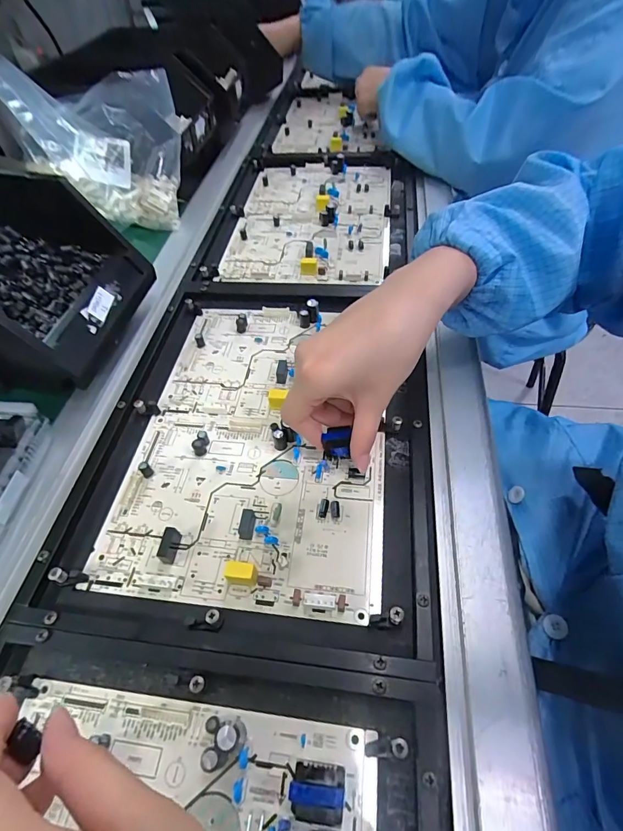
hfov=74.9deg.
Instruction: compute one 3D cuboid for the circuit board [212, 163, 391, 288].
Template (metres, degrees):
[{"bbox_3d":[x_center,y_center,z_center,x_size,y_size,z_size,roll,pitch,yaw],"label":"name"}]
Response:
[{"bbox_3d":[0.003,-0.267,0.537,0.192,0.013,0.278,5,54,7],"label":"circuit board"}]

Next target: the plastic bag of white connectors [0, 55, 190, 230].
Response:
[{"bbox_3d":[-0.259,-0.311,0.487,0.200,0.166,0.089,-4,53,0],"label":"plastic bag of white connectors"}]

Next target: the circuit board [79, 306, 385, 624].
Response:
[{"bbox_3d":[-0.044,0.005,0.339,0.199,0.014,0.284,2,53,5],"label":"circuit board"}]

